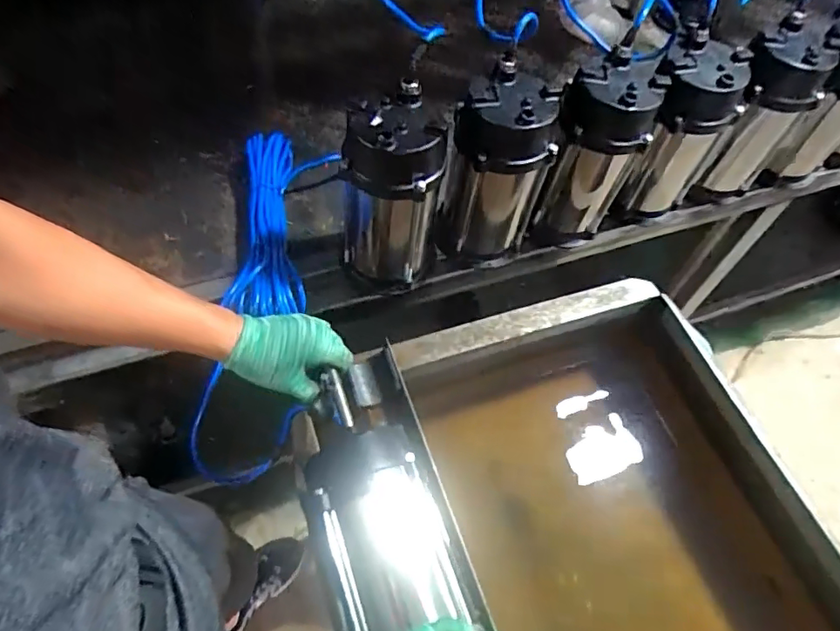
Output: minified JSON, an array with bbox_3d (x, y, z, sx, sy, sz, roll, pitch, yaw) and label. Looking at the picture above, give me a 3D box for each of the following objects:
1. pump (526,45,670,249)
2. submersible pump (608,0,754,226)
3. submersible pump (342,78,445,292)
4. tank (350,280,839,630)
[{"bbox_3d":[0.244,-0.219,0.789,0.115,0.256,0.120,23,59,10],"label":"pump"},{"bbox_3d":[0.379,-0.269,0.831,0.120,0.254,0.122,10,57,2],"label":"submersible pump"},{"bbox_3d":[-0.038,-0.143,0.712,0.135,0.250,0.108,-7,58,-9],"label":"submersible pump"},{"bbox_3d":[0.218,0.375,0.697,0.594,0.248,0.774,-16,60,-14],"label":"tank"}]

